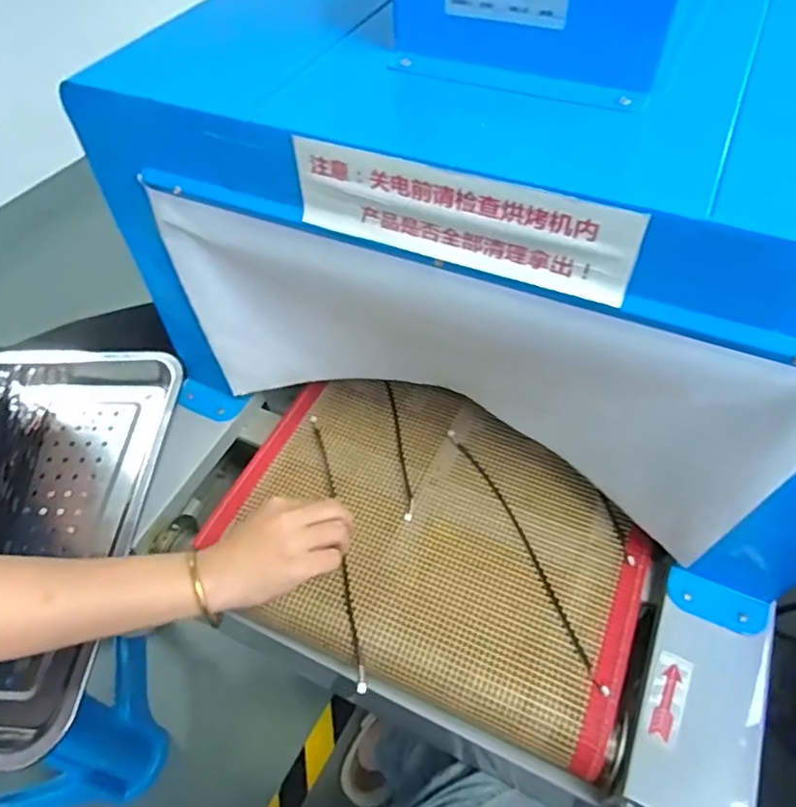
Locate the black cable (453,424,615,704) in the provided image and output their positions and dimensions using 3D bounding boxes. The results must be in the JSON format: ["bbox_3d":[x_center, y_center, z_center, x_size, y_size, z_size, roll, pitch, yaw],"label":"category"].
[{"bbox_3d":[0.116,0.131,0.568,0.016,0.009,0.282,-19,53,-12],"label":"black cable"}]

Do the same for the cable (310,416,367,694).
[{"bbox_3d":[-0.058,0.123,0.577,0.011,0.004,0.285,-11,52,-6],"label":"cable"}]

